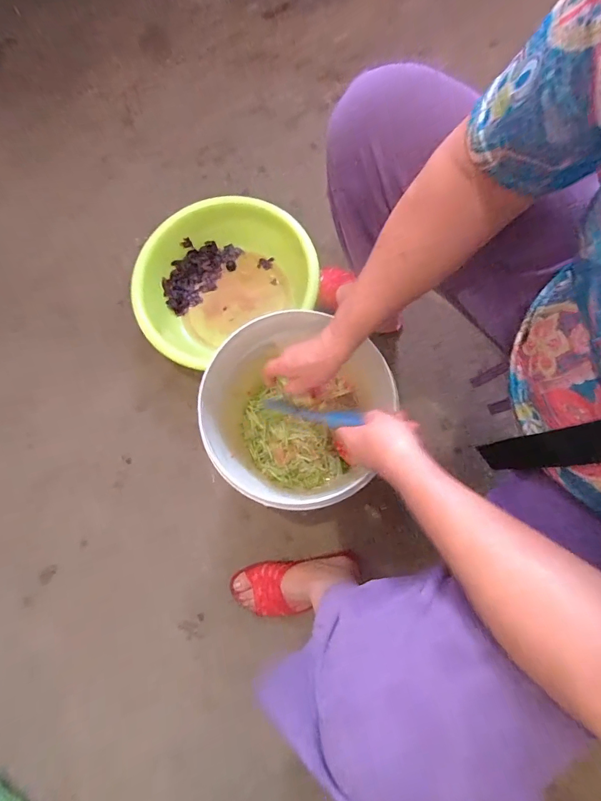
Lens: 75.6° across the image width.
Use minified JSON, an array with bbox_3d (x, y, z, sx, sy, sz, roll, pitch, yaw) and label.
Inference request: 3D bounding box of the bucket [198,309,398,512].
[{"bbox_3d":[0.001,0.010,0.612,0.245,0.230,0.276,31,80,5],"label":"bucket"}]

